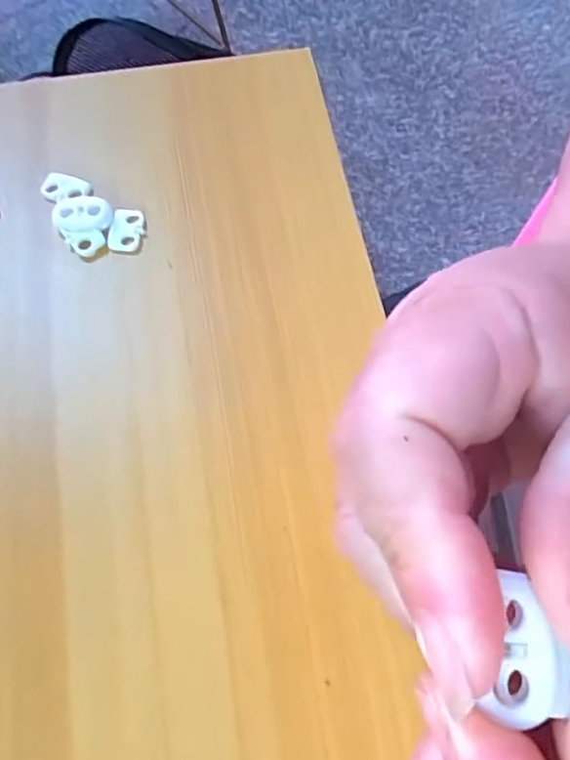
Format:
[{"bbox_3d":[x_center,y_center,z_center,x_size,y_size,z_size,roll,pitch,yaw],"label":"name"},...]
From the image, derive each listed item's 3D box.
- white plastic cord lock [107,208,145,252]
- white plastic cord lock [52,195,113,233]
[{"bbox_3d":[-0.061,-0.059,0.229,0.013,0.004,0.019,10,67,3],"label":"white plastic cord lock"},{"bbox_3d":[-0.078,-0.064,0.229,0.022,0.005,0.014,-7,68,-4],"label":"white plastic cord lock"}]

